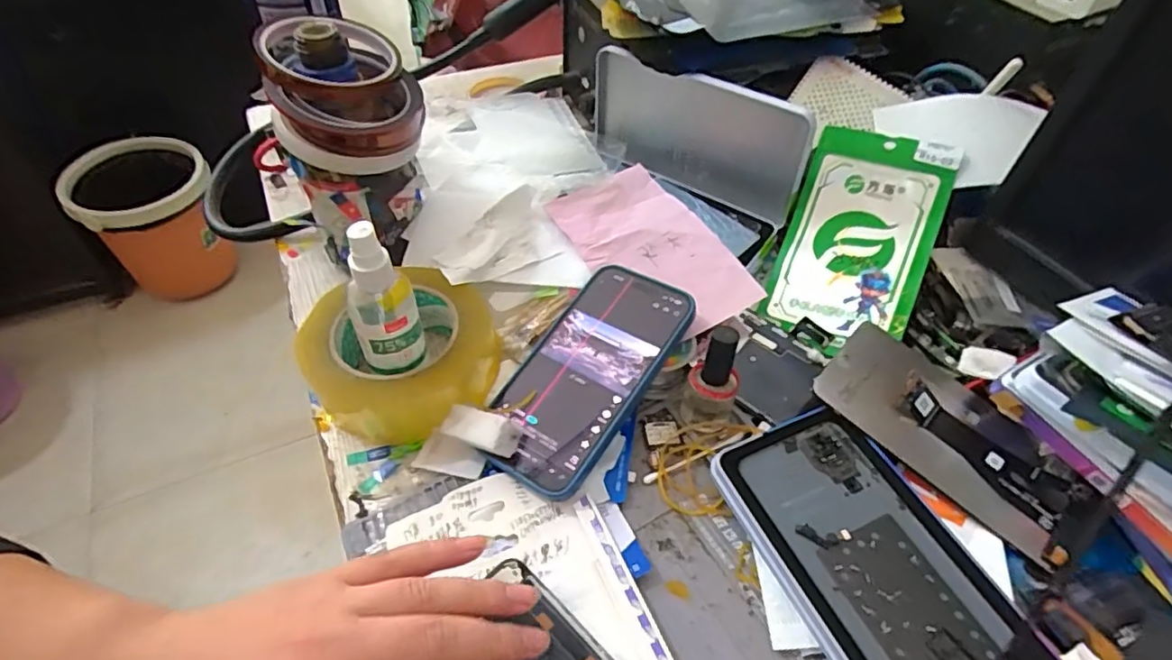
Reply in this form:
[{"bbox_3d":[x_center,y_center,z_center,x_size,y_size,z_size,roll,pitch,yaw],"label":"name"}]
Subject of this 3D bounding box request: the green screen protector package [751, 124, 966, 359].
[{"bbox_3d":[0.200,-0.069,0.452,0.102,0.017,0.166,19,79,27],"label":"green screen protector package"}]

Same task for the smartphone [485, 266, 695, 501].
[{"bbox_3d":[-0.001,0.026,0.396,0.080,0.008,0.161,26,66,28],"label":"smartphone"}]

